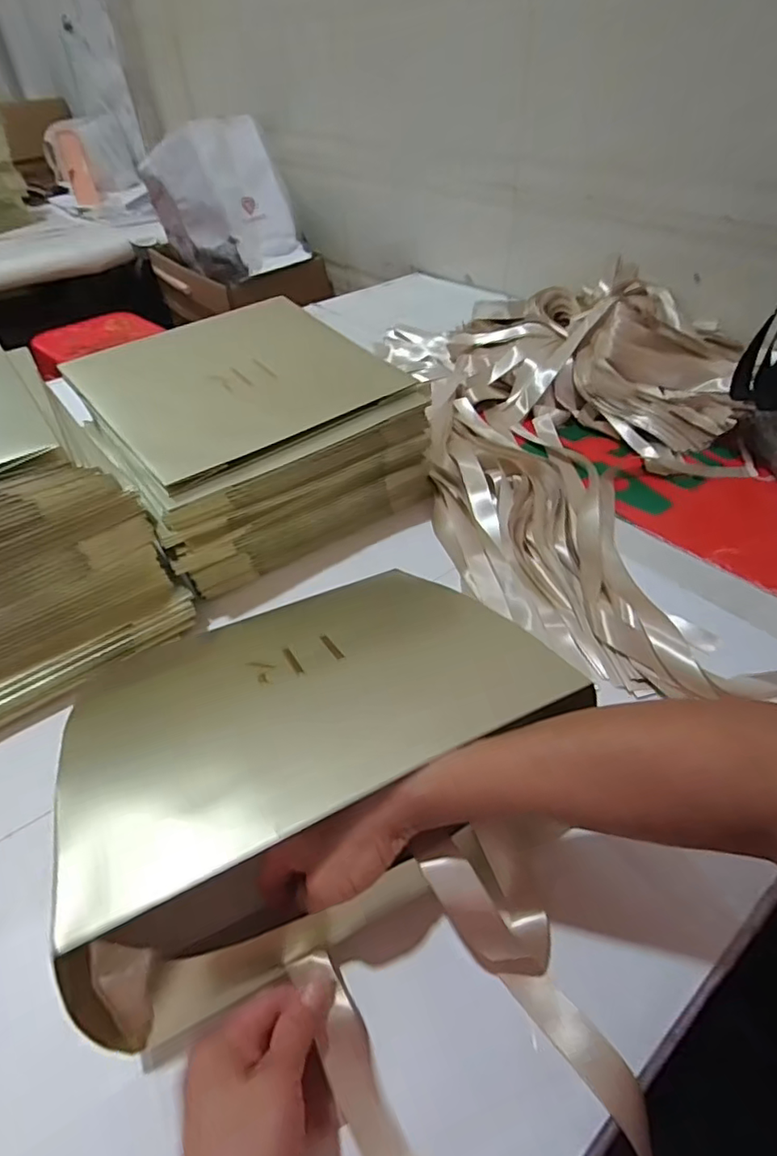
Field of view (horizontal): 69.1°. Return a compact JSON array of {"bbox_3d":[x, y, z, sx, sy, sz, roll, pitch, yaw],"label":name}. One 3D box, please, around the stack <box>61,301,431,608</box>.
[{"bbox_3d":[-0.151,-0.166,0.665,0.305,0.167,0.279,-25,48,-21],"label":"stack"}]

